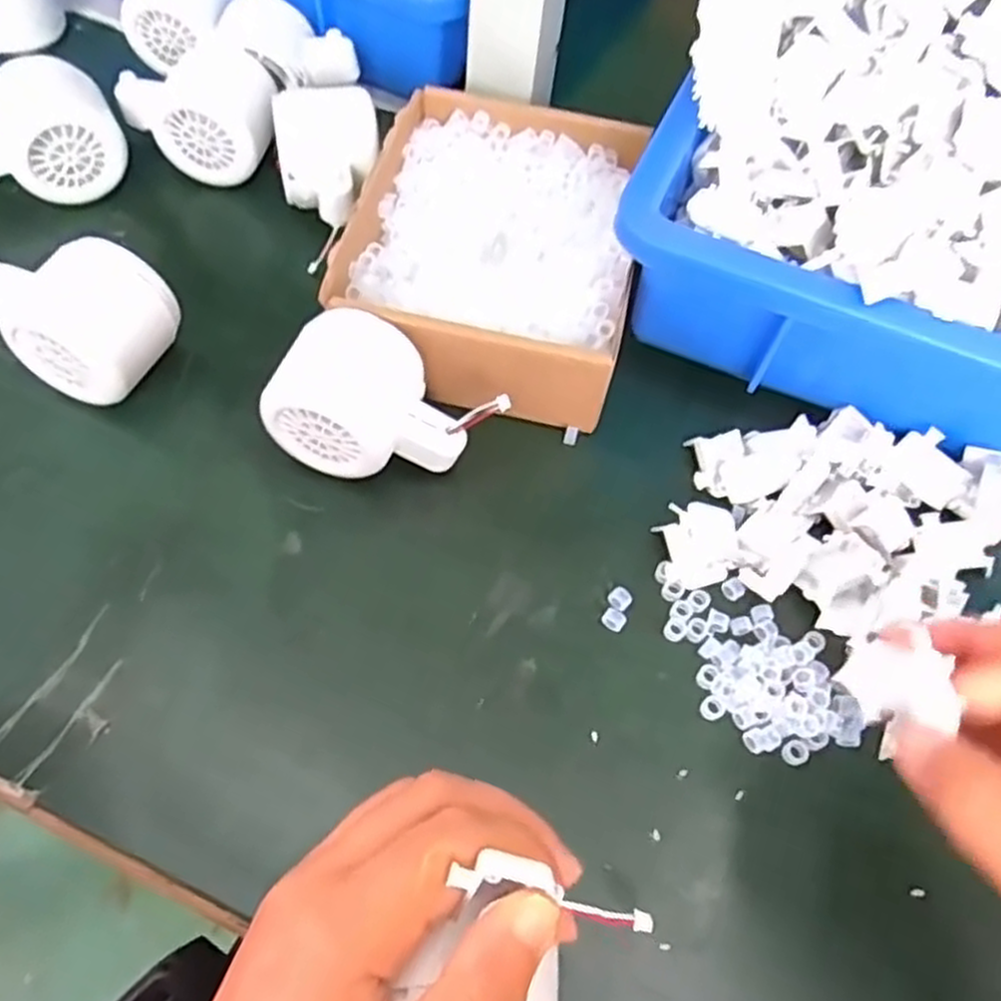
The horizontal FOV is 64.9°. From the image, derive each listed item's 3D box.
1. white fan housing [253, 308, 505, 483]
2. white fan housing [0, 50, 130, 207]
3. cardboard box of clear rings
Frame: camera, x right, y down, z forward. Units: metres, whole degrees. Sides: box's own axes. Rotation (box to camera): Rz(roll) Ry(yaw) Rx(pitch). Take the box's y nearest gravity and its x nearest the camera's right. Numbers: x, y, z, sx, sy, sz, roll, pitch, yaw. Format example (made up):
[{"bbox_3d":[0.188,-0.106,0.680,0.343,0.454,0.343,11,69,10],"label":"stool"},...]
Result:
[{"bbox_3d":[-0.050,-0.035,0.345,0.088,0.053,0.058,21,63,8],"label":"white fan housing"},{"bbox_3d":[-0.246,-0.191,0.416,0.086,0.056,0.052,-20,63,-14],"label":"white fan housing"},{"bbox_3d":[-0.001,-0.126,0.397,0.135,0.048,0.196,12,60,3],"label":"cardboard box of clear rings"}]

